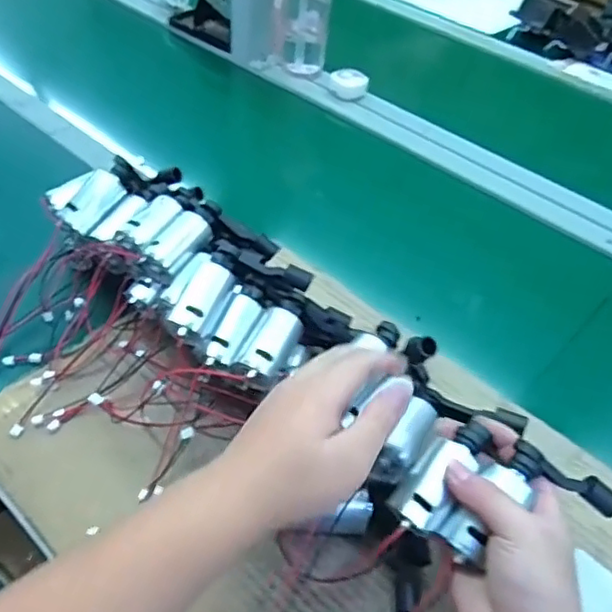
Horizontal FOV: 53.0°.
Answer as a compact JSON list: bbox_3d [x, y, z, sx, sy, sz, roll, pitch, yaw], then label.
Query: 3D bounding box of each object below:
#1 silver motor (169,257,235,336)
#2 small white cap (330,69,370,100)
[{"bbox_3d":[-0.079,-0.006,0.473,0.027,0.023,0.069,17,47,9],"label":"silver motor"},{"bbox_3d":[0.065,-0.340,0.940,0.060,0.036,0.047,8,46,1],"label":"small white cap"}]

